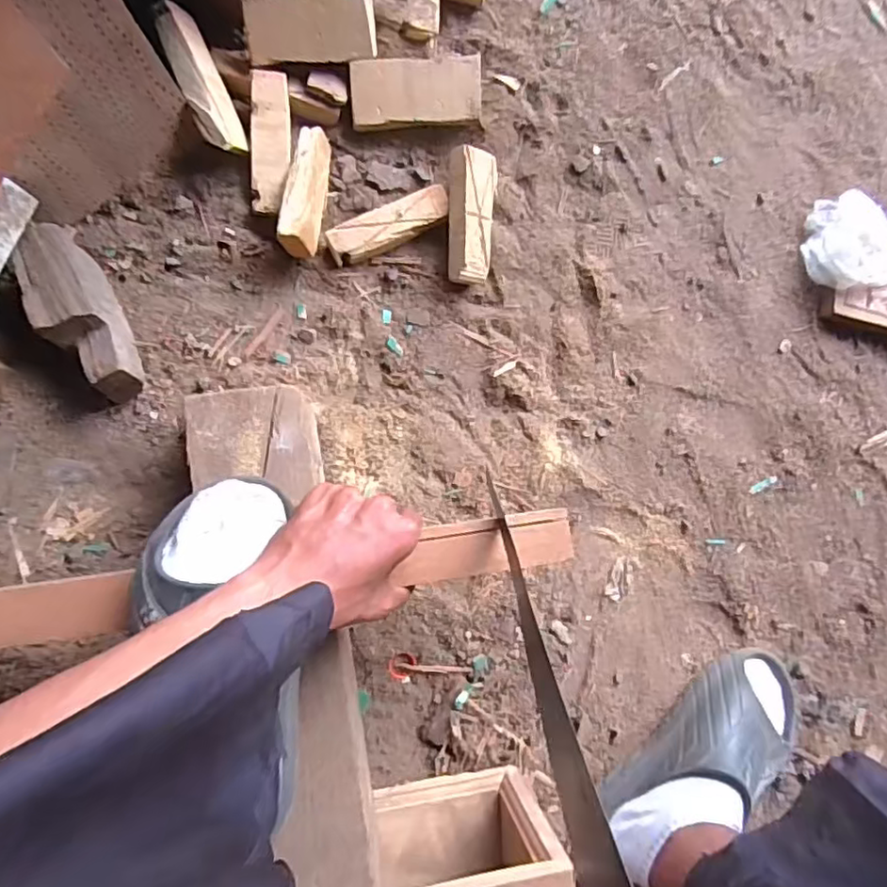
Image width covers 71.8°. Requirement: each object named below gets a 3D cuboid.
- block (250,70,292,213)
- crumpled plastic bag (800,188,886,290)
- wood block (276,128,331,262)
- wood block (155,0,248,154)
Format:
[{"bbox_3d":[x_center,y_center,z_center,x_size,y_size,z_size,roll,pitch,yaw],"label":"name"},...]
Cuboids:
[{"bbox_3d":[-0.164,-0.286,0.580,0.035,0.017,0.125,2,90,-9],"label":"block"},{"bbox_3d":[0.454,-0.229,0.684,0.086,0.043,0.110,-5,91,-9],"label":"crumpled plastic bag"},{"bbox_3d":[-0.133,-0.241,0.590,0.035,0.040,0.127,9,89,-9],"label":"wood block"},{"bbox_3d":[-0.218,-0.323,0.550,0.037,0.032,0.122,-24,108,-8],"label":"wood block"}]

